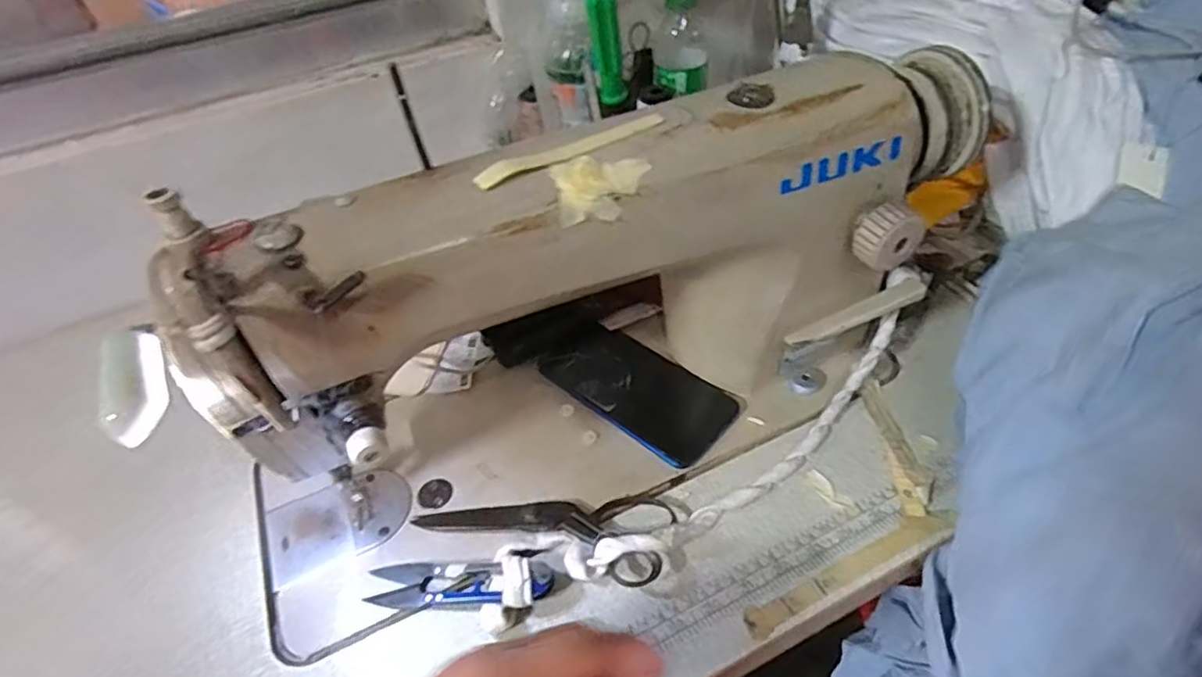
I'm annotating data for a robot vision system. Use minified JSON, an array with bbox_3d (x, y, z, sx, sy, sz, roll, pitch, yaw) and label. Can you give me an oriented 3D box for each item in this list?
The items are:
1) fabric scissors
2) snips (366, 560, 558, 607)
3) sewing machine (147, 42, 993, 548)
[{"bbox_3d":[-0.039,0.127,0.400,0.168,0.020,0.060,-2,46,3],"label":"fabric scissors"},{"bbox_3d":[-0.087,0.150,0.384,0.116,0.021,0.028,3,46,8],"label":"snips"},{"bbox_3d":[0.024,-0.033,0.411,0.453,0.219,0.174,-13,46,-8],"label":"sewing machine"}]

